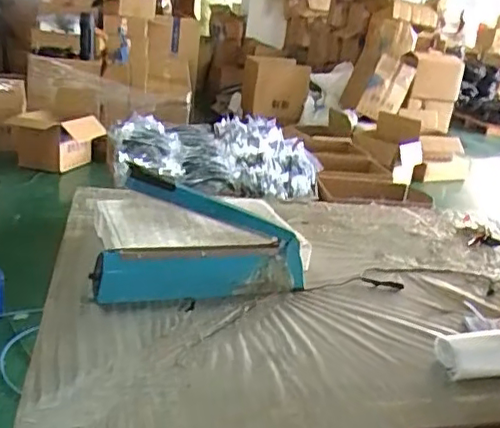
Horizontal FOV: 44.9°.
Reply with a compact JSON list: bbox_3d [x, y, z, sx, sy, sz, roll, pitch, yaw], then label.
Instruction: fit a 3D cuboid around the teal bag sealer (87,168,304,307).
[{"bbox_3d":[-0.077,0.045,1.071,0.372,0.225,0.083,-3,22,-28],"label":"teal bag sealer"}]

